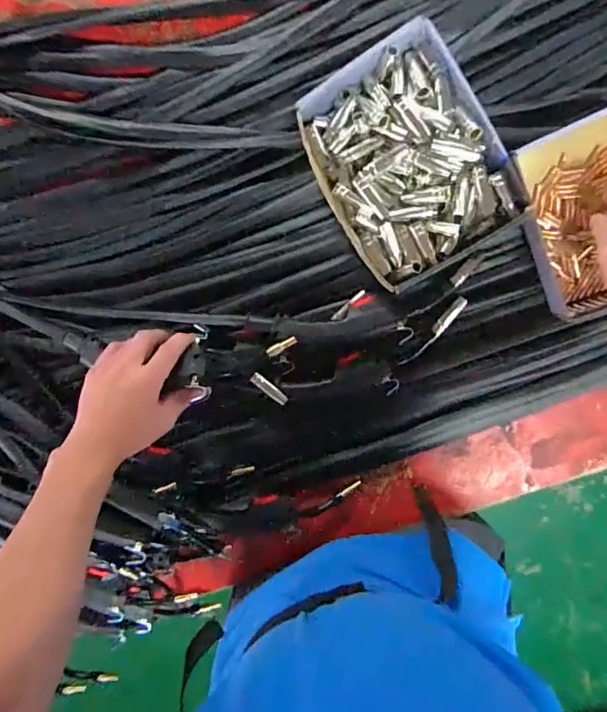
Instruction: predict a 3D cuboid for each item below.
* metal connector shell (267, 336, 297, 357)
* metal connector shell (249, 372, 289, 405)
[{"bbox_3d":[-0.023,-0.010,0.527,0.034,0.004,0.010,-28,89,-8],"label":"metal connector shell"},{"bbox_3d":[-0.043,0.042,0.628,0.054,0.008,0.014,40,99,-9],"label":"metal connector shell"}]

